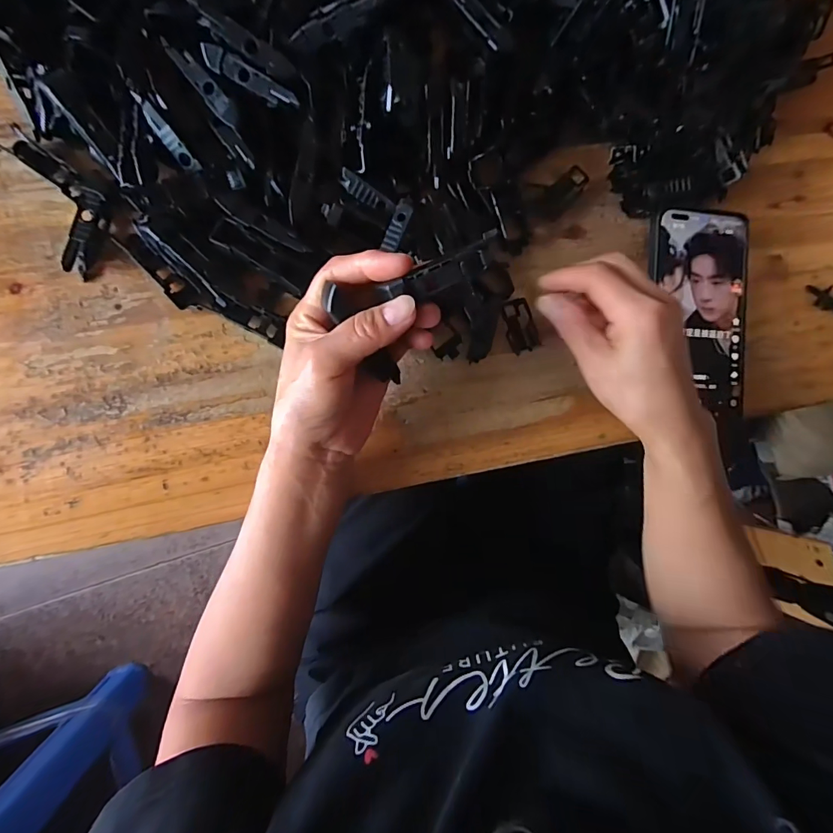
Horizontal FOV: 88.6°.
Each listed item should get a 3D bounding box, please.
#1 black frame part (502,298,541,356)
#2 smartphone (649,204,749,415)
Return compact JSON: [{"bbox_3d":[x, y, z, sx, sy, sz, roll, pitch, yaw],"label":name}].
[{"bbox_3d":[0.078,-0.068,0.319,0.023,0.006,0.039,-23,91,-8],"label":"black frame part"},{"bbox_3d":[0.217,-0.080,0.328,0.082,0.005,0.155,2,91,-6],"label":"smartphone"}]

